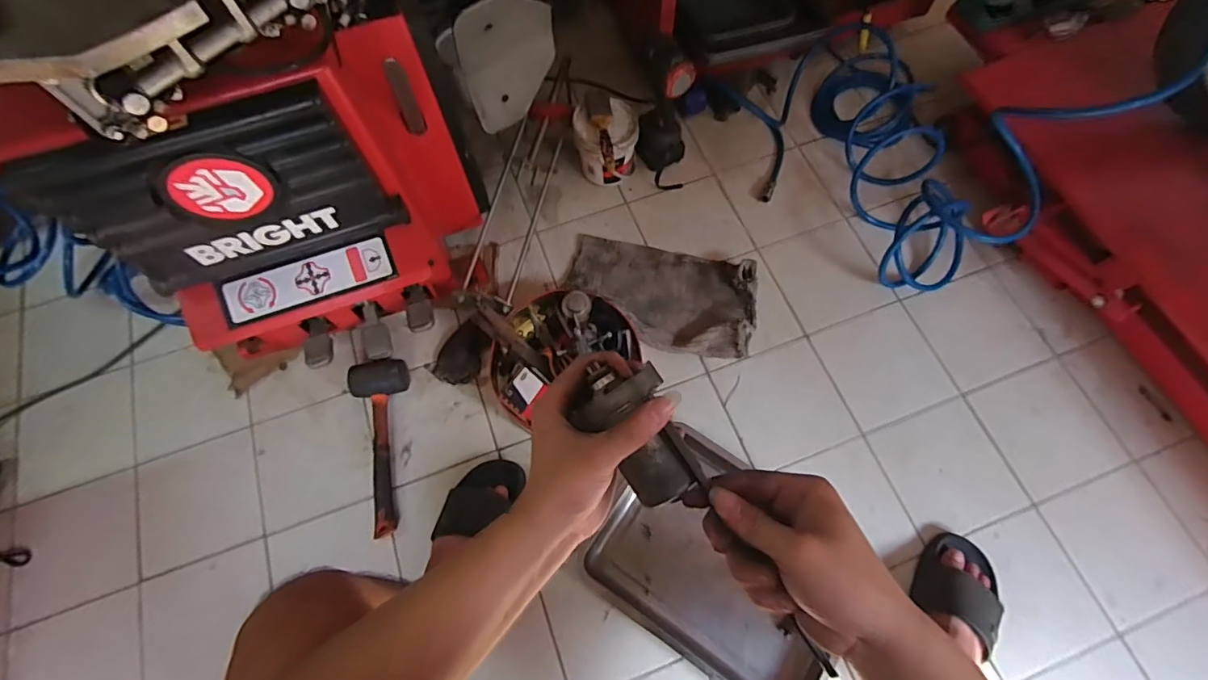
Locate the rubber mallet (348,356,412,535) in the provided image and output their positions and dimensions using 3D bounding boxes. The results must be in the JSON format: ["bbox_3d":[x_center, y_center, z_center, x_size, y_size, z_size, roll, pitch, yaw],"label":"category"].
[{"bbox_3d":[-0.391,0.175,0.898,0.104,0.052,0.288,-2,68,1],"label":"rubber mallet"}]

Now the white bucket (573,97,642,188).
[{"bbox_3d":[0.008,-0.388,1.063,0.116,0.121,0.123,-1,68,2],"label":"white bucket"}]

